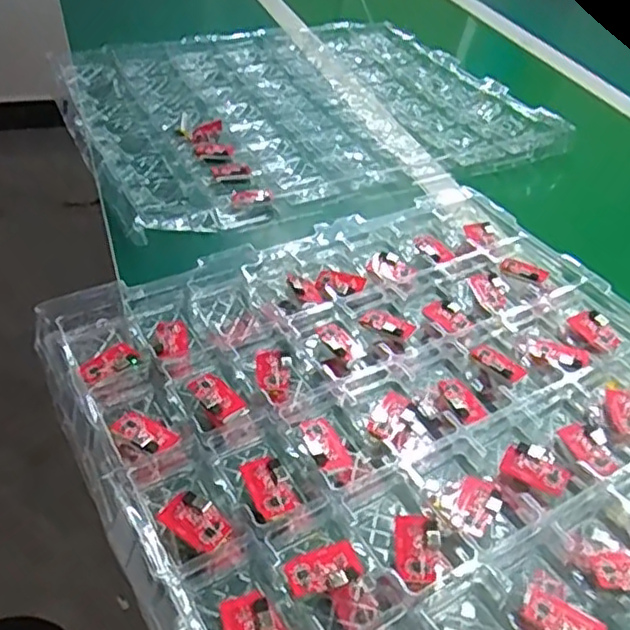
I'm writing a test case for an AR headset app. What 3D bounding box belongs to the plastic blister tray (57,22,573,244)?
[{"bbox_3d":[-0.020,-0.239,0.749,0.475,0.025,0.376,-16,46,-23],"label":"plastic blister tray"}]

